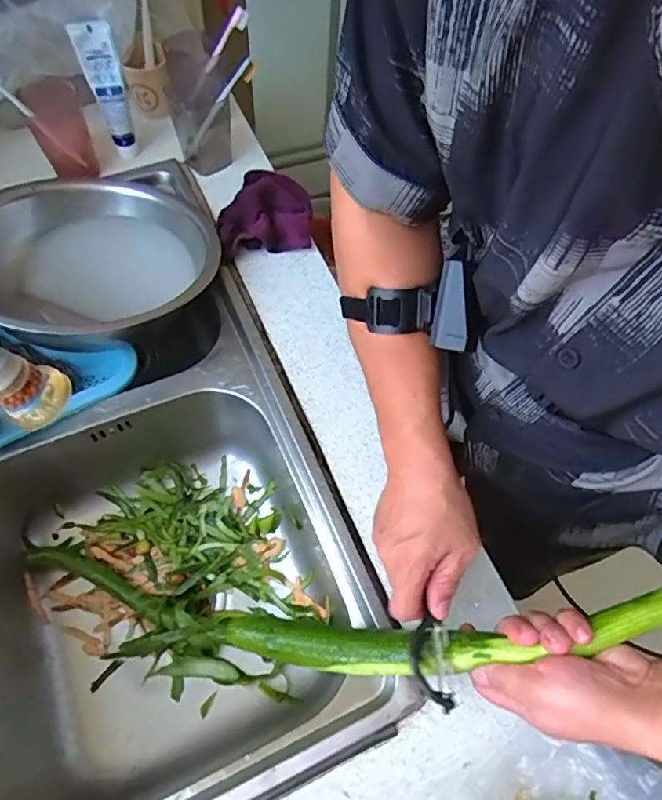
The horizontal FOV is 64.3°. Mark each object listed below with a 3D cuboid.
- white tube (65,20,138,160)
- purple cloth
[{"bbox_3d":[-0.290,-0.404,0.699,0.044,0.173,0.030,-18,65,-13],"label":"white tube"},{"bbox_3d":[-0.091,-0.261,0.718,0.127,0.034,0.144,-9,64,-9],"label":"purple cloth"}]

